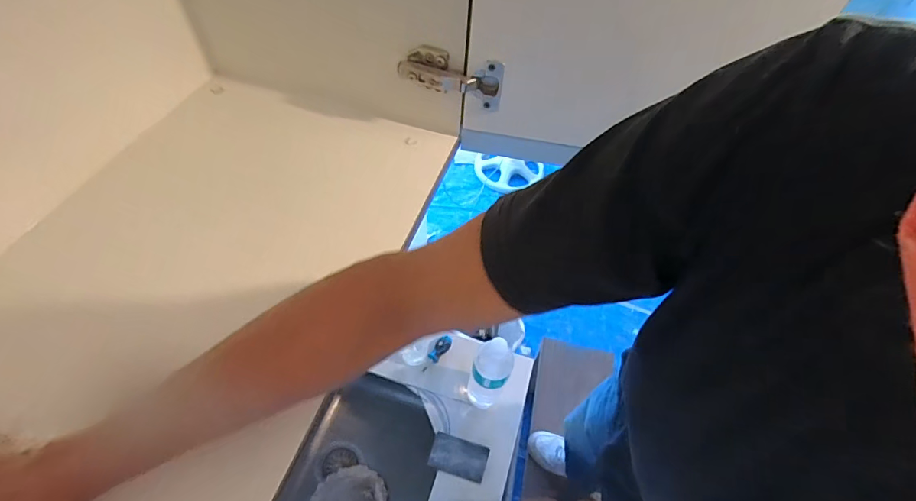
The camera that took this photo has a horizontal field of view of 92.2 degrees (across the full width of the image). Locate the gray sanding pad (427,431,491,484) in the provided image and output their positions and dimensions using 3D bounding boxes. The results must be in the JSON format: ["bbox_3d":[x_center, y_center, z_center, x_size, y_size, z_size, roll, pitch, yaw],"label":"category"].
[{"bbox_3d":[0.002,0.411,0.880,0.110,0.008,0.068,16,54,8],"label":"gray sanding pad"}]

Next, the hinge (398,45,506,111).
[{"bbox_3d":[-0.010,-0.192,0.494,0.117,0.054,0.025,14,54,6],"label":"hinge"}]

